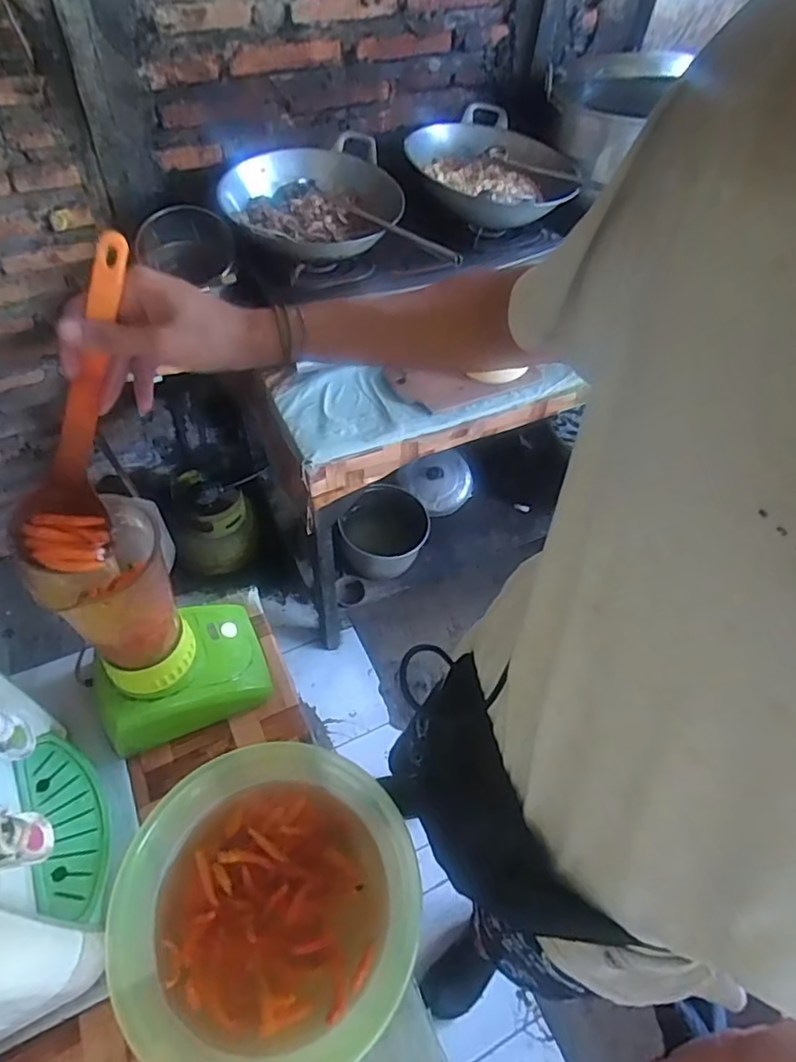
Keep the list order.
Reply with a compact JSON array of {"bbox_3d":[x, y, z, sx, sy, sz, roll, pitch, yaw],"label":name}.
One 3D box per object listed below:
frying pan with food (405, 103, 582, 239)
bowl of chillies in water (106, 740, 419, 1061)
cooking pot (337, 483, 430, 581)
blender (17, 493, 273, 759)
[{"bbox_3d":[0.200,-0.783,1.289,0.319,0.116,0.359,-18,58,-16],"label":"frying pan with food"},{"bbox_3d":[-0.135,0.382,0.609,0.285,0.091,0.274,2,55,-3],"label":"bowl of chillies in water"},{"bbox_3d":[-0.039,-0.008,1.631,0.238,0.135,0.258,2,55,-3],"label":"cooking pot"},{"bbox_3d":[-0.269,0.107,0.667,0.188,0.315,0.137,-19,58,-17],"label":"blender"}]

